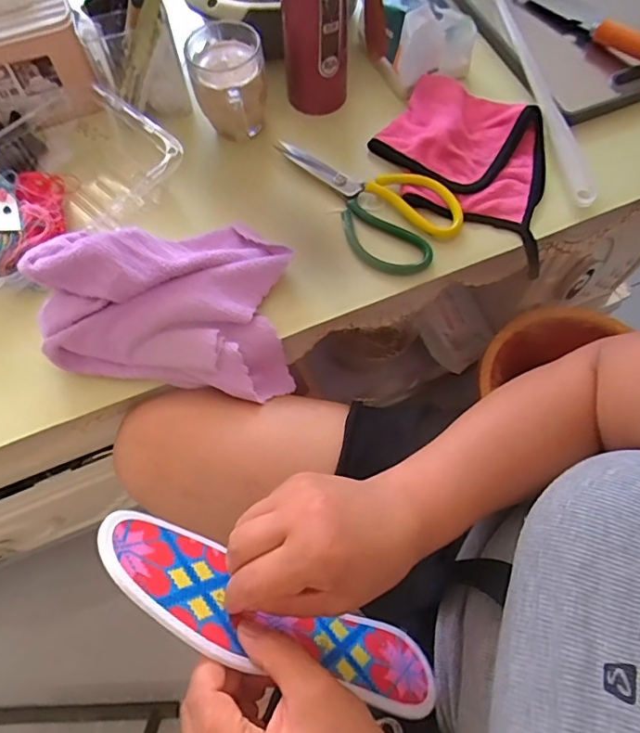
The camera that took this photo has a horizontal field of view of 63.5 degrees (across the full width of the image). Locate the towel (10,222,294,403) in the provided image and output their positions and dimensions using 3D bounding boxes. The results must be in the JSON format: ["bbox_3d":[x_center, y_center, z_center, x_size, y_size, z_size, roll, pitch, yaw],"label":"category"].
[{"bbox_3d":[-0.135,-0.046,0.475,0.212,0.069,0.164,-8,90,-19],"label":"towel"}]

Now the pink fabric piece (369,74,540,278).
[{"bbox_3d":[0.159,-0.221,0.543,0.198,0.028,0.161,23,68,11],"label":"pink fabric piece"}]

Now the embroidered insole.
[{"bbox_3d":[-0.023,0.163,0.329,0.251,0.079,0.014,33,101,-17],"label":"embroidered insole"}]

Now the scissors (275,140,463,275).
[{"bbox_3d":[0.042,-0.179,0.537,0.203,0.007,0.112,37,71,16],"label":"scissors"}]

